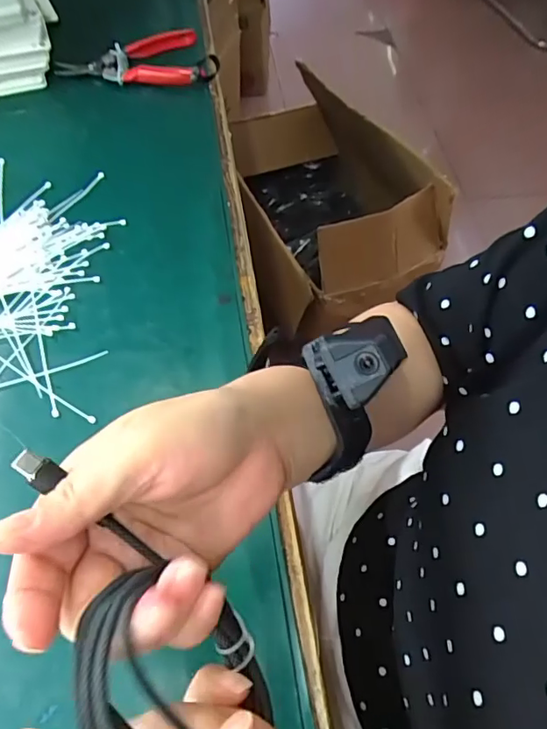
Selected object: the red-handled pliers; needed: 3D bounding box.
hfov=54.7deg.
[{"bbox_3d":[-0.147,-0.335,0.584,0.169,0.029,0.078,-1,59,-3],"label":"red-handled pliers"}]

